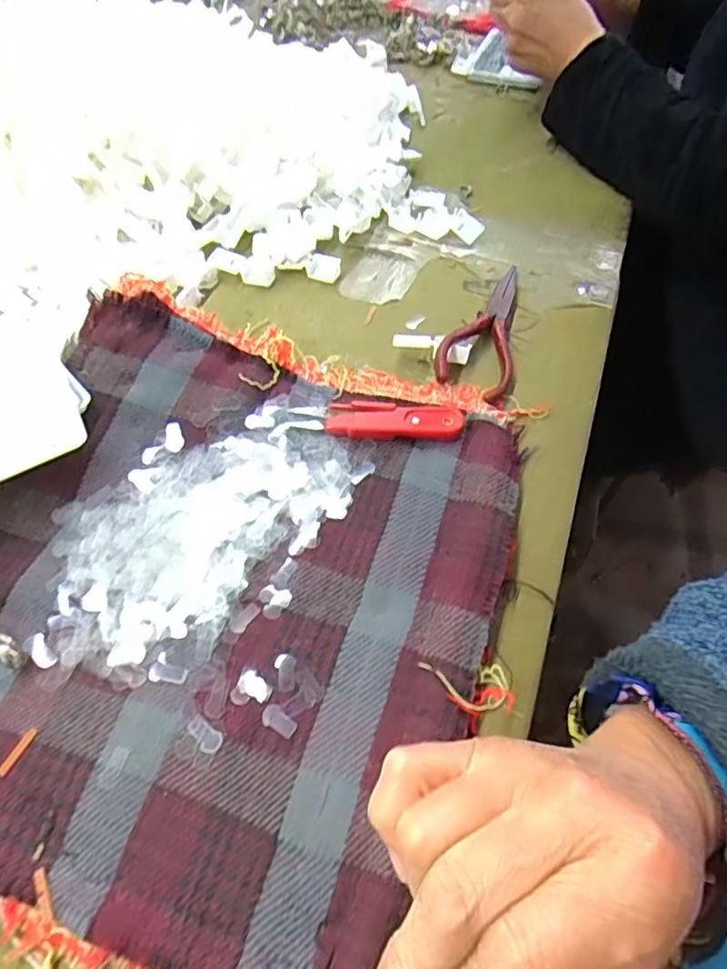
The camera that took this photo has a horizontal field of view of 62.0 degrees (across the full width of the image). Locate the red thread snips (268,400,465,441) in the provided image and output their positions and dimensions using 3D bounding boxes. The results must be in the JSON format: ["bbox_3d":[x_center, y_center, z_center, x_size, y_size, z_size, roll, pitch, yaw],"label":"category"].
[{"bbox_3d":[0.004,-0.040,0.381,0.116,0.013,0.024,1,55,3],"label":"red thread snips"}]

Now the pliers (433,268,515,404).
[{"bbox_3d":[0.094,-0.123,0.448,0.051,0.026,0.150,15,57,12],"label":"pliers"}]

